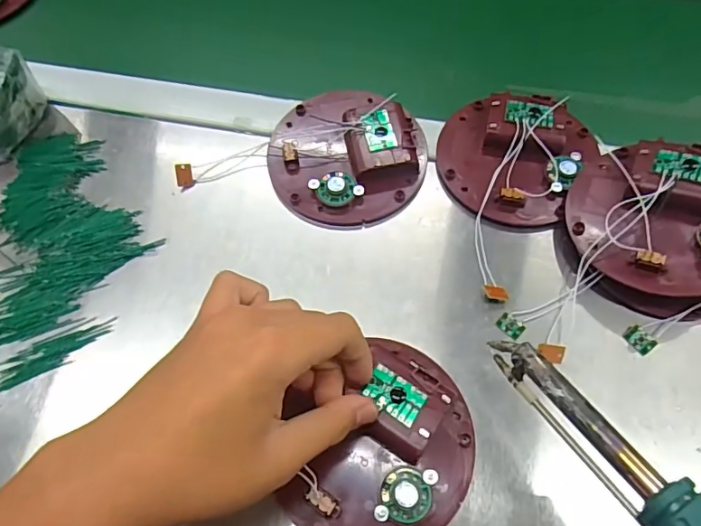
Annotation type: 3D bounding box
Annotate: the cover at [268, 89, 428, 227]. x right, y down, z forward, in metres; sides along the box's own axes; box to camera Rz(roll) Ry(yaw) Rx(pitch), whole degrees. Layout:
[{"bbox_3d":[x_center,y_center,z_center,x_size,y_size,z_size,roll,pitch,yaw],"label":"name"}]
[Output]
[{"bbox_3d":[-0.004,-0.089,0.397,0.114,0.025,0.122,-1,64,1],"label":"cover"}]

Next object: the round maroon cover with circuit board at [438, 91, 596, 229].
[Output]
[{"bbox_3d":[0.124,-0.082,0.388,0.110,0.022,0.104,-1,64,1],"label":"round maroon cover with circuit board"}]

